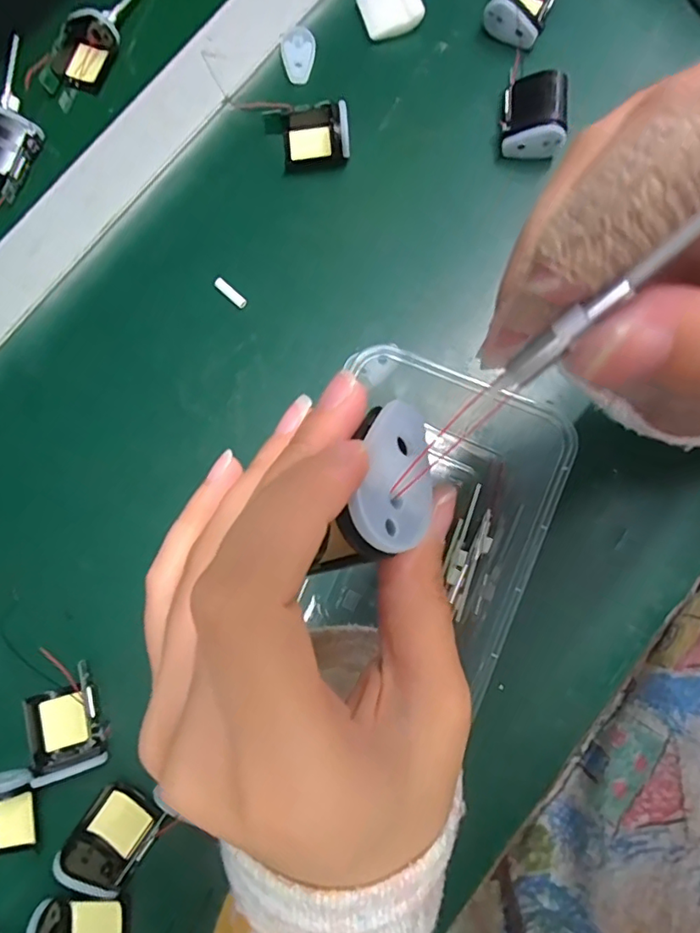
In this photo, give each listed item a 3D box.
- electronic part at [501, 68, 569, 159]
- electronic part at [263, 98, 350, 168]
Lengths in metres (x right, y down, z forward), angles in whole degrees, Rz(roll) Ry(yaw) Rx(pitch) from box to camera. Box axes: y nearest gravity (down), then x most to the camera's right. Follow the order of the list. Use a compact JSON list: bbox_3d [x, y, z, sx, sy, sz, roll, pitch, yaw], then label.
[{"bbox_3d":[0.110,-0.211,0.323,0.034,0.028,0.042,6,81,4],"label":"electronic part"},{"bbox_3d":[-0.026,-0.205,0.332,0.050,0.017,0.033,-4,81,2],"label":"electronic part"}]

